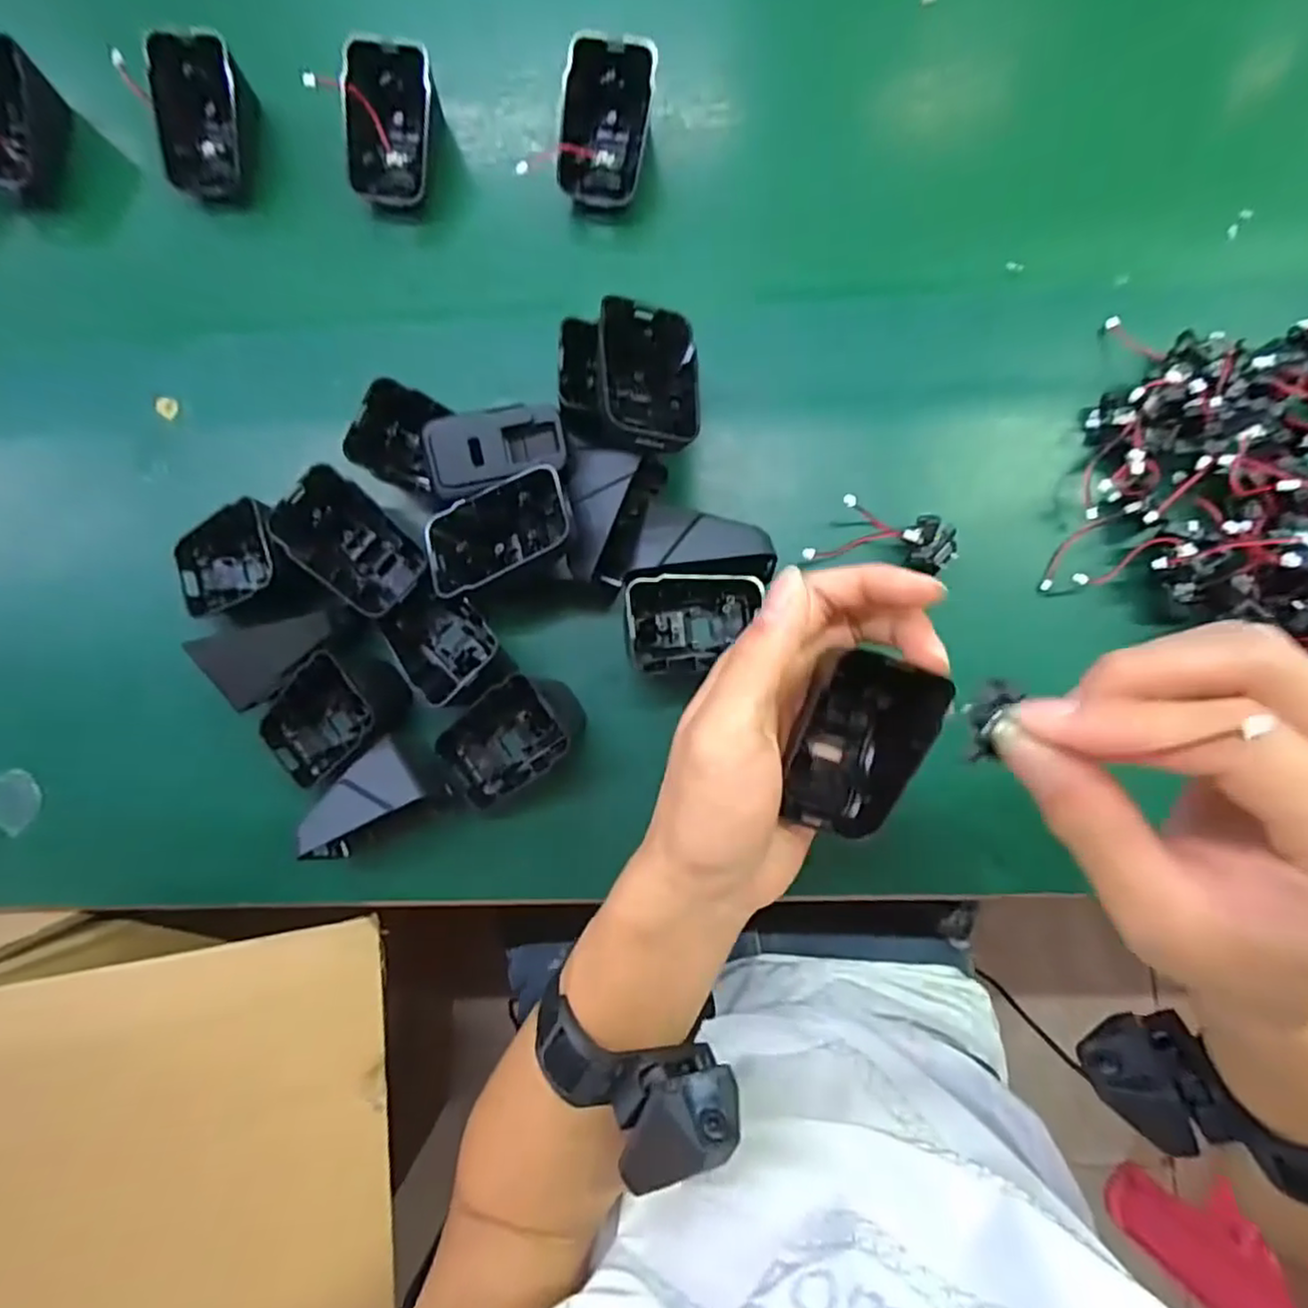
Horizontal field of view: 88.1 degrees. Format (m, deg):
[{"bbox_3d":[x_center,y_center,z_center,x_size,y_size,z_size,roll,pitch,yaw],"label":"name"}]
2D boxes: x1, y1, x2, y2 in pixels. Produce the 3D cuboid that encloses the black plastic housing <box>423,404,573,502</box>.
[{"bbox_3d":[-0.073,-0.092,0.307,0.063,0.012,0.033,-10,103,4],"label":"black plastic housing"}]

